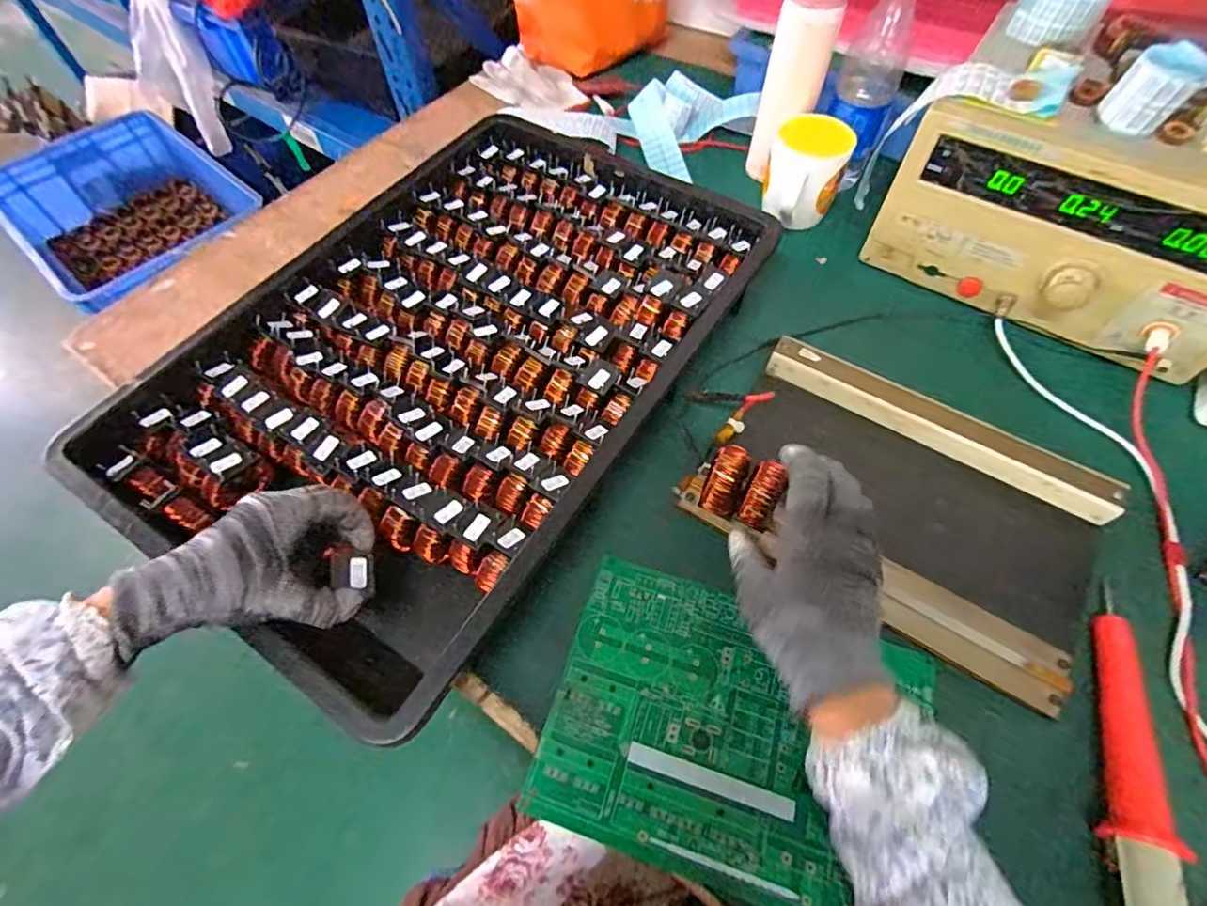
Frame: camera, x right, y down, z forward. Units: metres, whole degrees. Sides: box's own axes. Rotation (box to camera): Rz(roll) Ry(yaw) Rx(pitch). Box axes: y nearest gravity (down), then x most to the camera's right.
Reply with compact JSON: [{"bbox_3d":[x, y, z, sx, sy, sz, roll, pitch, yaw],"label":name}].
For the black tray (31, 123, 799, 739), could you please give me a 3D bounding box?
[{"bbox_3d":[-0.125,-0.104,0.508,0.387,0.047,0.571,28,64,16],"label":"black tray"}]

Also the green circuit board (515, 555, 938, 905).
[{"bbox_3d":[0.090,0.194,0.393,0.246,0.007,0.183,16,61,10],"label":"green circuit board"}]

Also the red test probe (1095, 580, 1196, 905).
[{"bbox_3d":[0.348,0.219,0.361,0.036,0.028,0.266,15,61,9],"label":"red test probe"}]

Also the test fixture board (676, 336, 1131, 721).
[{"bbox_3d":[0.244,0.037,0.465,0.307,0.038,0.208,31,65,17],"label":"test fixture board"}]

